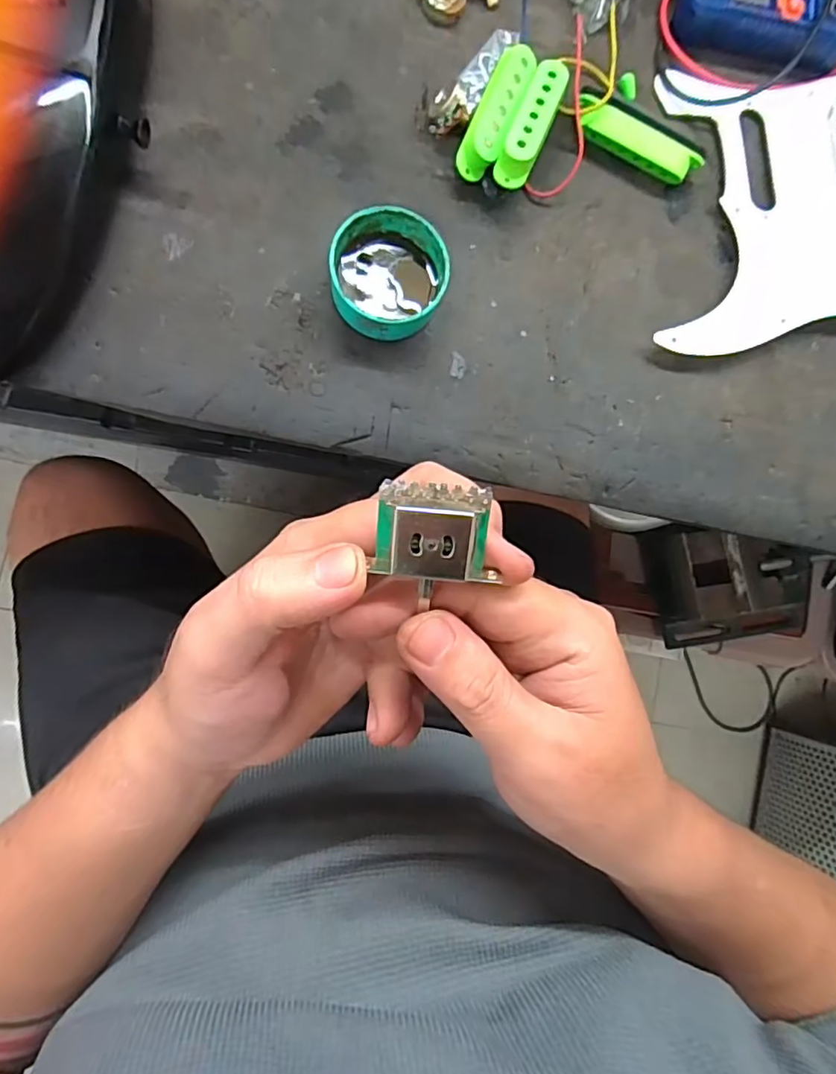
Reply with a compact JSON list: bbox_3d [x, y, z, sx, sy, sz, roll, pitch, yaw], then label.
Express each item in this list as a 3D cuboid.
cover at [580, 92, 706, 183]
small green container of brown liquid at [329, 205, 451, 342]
[{"bbox_3d":[0.125,-0.225,0.331,0.075,0.019,0.012,25,85,-5],"label":"cover"},{"bbox_3d":[-0.016,-0.138,0.308,0.059,0.028,0.061,2,87,-7],"label":"small green container of brown liquid"}]

